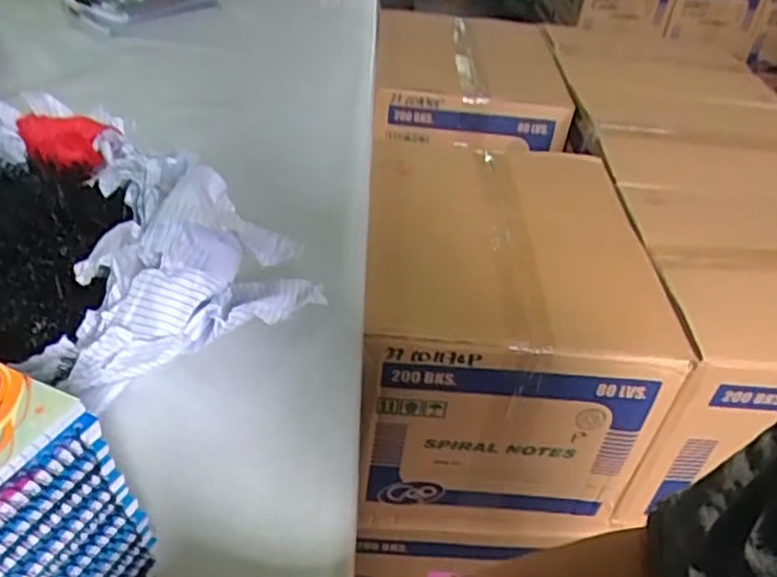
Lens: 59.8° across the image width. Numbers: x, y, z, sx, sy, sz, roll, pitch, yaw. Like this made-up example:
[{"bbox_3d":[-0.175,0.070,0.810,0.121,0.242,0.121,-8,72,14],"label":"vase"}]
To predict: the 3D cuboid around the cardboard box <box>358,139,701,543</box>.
[{"bbox_3d":[0.139,0.059,0.886,0.315,0.312,0.387,7,39,-1],"label":"cardboard box"}]

